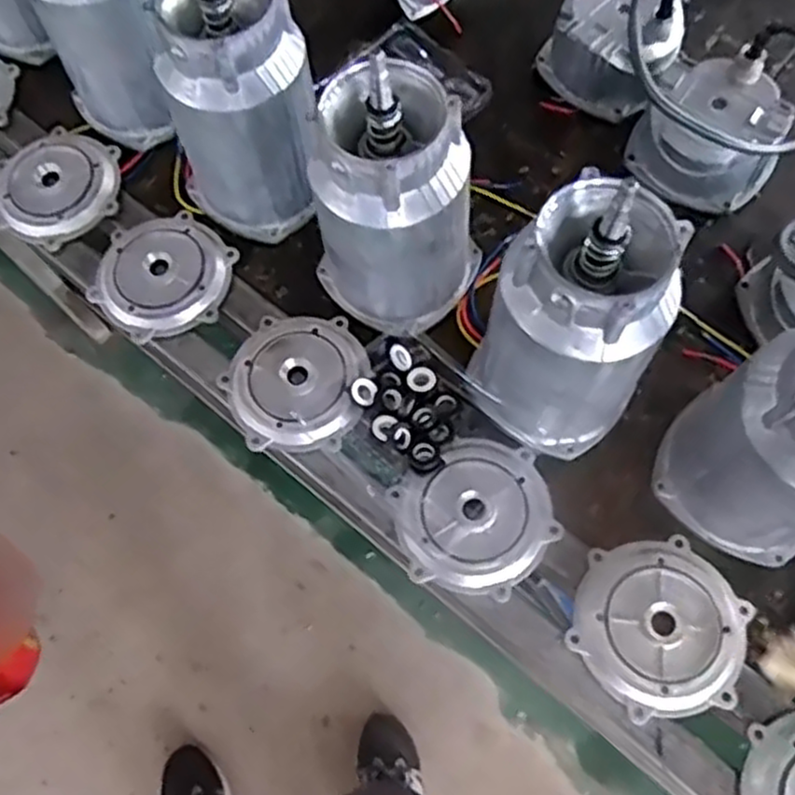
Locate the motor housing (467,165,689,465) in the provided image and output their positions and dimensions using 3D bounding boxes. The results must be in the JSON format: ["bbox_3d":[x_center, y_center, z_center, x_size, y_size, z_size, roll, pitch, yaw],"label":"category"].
[{"bbox_3d":[0.124,-0.050,0.545,0.123,0.216,0.108,42,77,17],"label":"motor housing"}]

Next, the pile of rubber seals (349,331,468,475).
[{"bbox_3d":[0.010,0.004,0.637,0.082,0.019,0.117,-36,71,-10],"label":"pile of rubber seals"}]

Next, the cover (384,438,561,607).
[{"bbox_3d":[0.064,0.096,0.600,0.129,0.025,0.117,-36,70,-12],"label":"cover"}]

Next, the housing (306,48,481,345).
[{"bbox_3d":[-0.008,-0.154,0.598,0.123,0.212,0.109,38,75,16],"label":"housing"}]

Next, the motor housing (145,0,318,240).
[{"bbox_3d":[-0.138,-0.244,0.644,0.129,0.211,0.106,-21,69,-5],"label":"motor housing"}]

